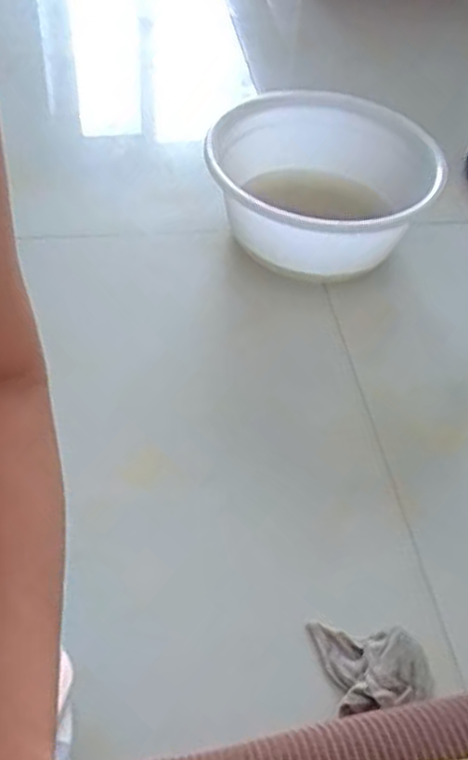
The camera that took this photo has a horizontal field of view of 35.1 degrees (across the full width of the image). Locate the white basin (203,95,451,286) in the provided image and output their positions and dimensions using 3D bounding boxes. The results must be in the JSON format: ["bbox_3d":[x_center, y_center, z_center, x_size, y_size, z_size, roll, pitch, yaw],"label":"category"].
[{"bbox_3d":[0.133,-0.281,1.180,0.343,0.218,0.359,3,49,-4],"label":"white basin"}]

